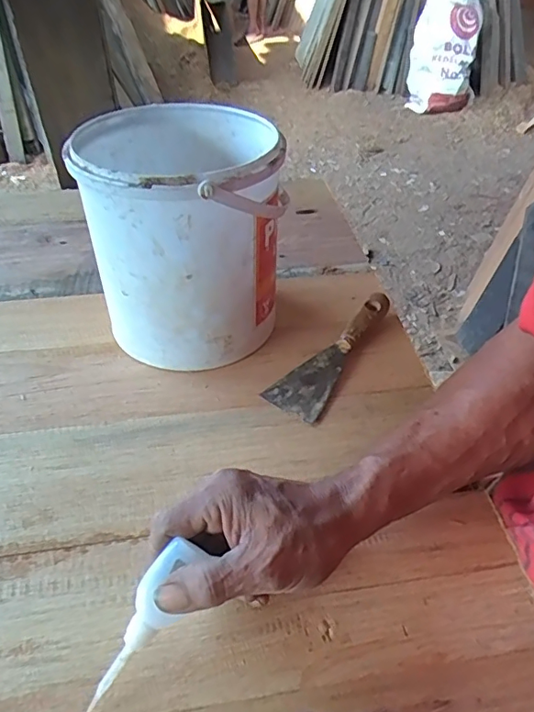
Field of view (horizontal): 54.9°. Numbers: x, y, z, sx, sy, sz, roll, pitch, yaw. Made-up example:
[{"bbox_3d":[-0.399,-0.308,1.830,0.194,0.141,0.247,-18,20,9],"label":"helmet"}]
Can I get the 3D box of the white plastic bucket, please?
[{"bbox_3d":[-0.078,-0.113,0.491,0.165,0.191,0.176,1,43,-1],"label":"white plastic bucket"}]

